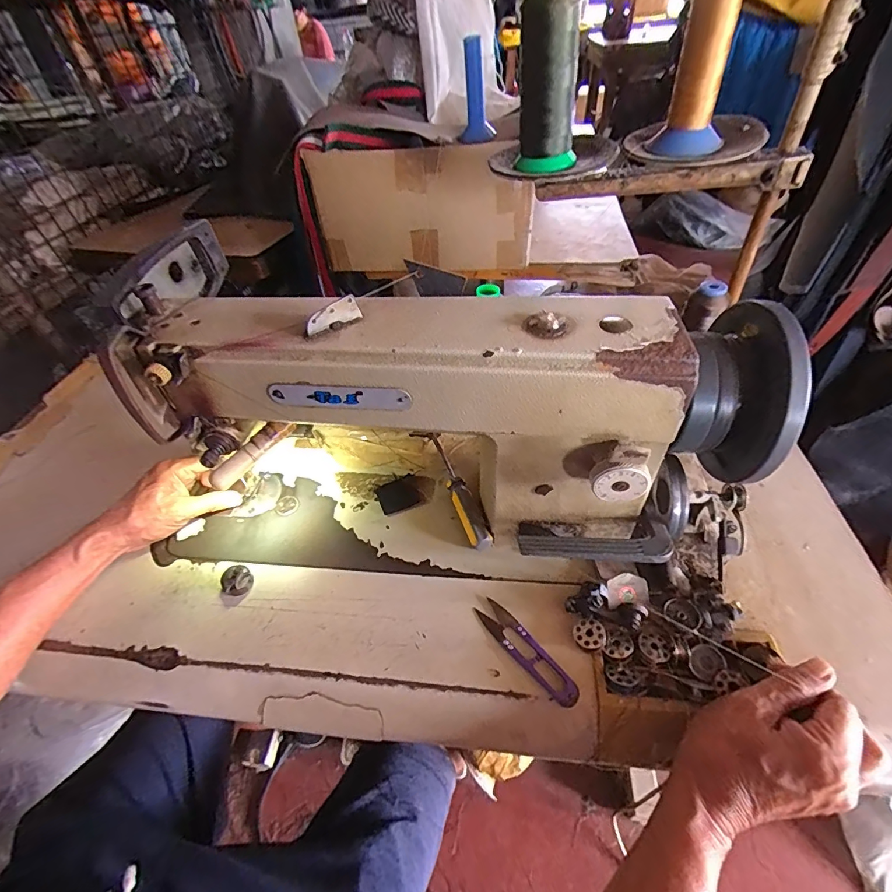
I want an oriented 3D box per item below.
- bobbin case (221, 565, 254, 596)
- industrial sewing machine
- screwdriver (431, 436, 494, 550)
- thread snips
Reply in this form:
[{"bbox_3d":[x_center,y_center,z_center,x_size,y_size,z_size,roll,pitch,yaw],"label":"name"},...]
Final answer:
[{"bbox_3d":[-0.199,0.127,0.410,0.024,0.019,0.026,31,56,30],"label":"bobbin case"},{"bbox_3d":[-0.011,-0.028,0.401,0.481,0.229,0.226,-2,46,4],"label":"industrial sewing machine"},{"bbox_3d":[0.011,0.043,0.469,0.022,0.019,0.158,-16,46,-10],"label":"screwdriver"},{"bbox_3d":[0.065,0.167,0.355,0.023,0.009,0.101,-31,51,-23],"label":"thread snips"}]

